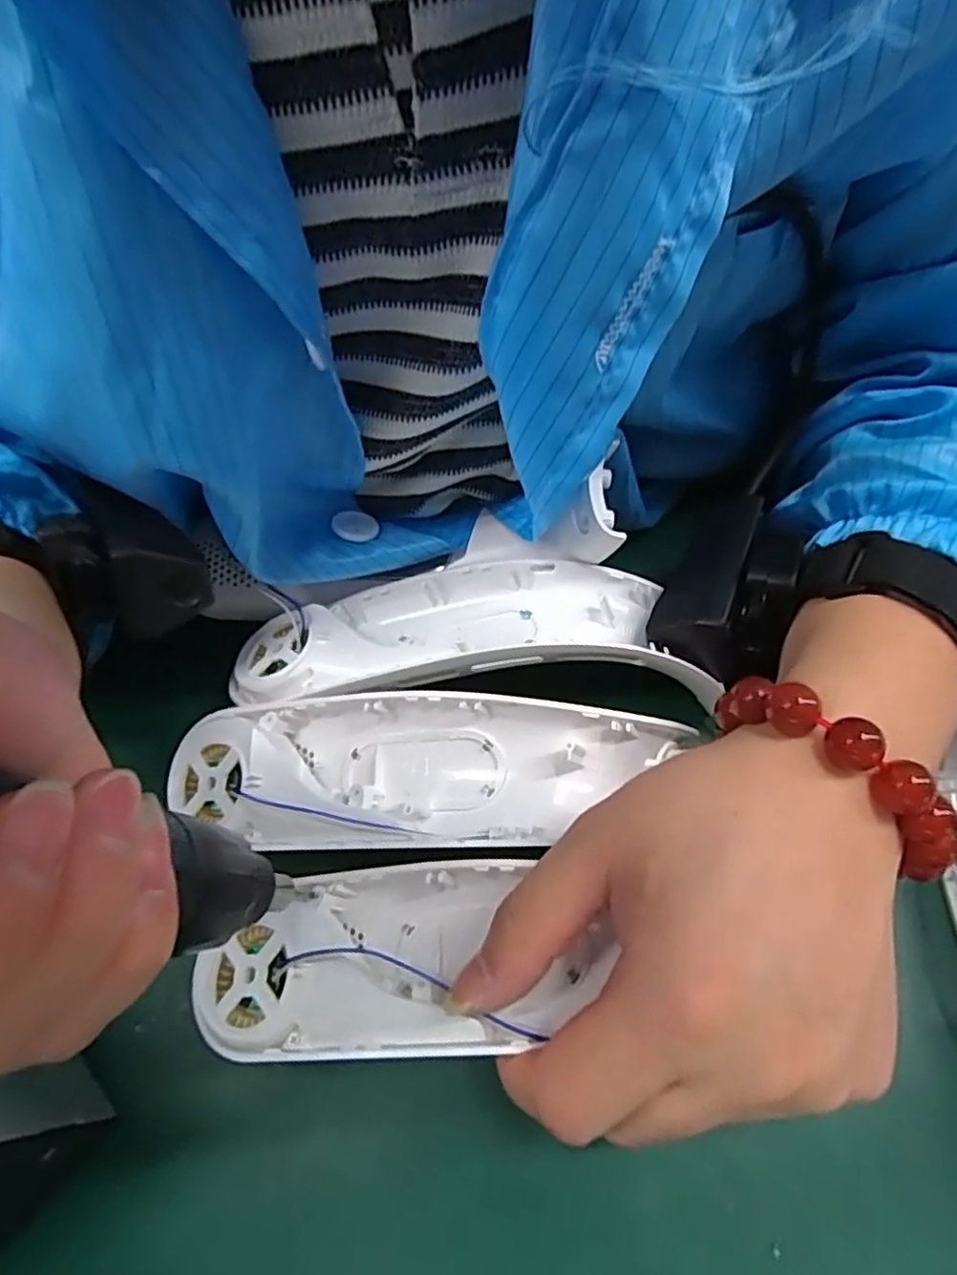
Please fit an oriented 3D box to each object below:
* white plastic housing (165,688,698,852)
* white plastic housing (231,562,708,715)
[{"bbox_3d":[-0.020,0.045,0.234,0.178,0.026,0.051,-2,59,2],"label":"white plastic housing"},{"bbox_3d":[-0.010,-0.005,0.266,0.177,0.033,0.063,-1,59,3],"label":"white plastic housing"}]

